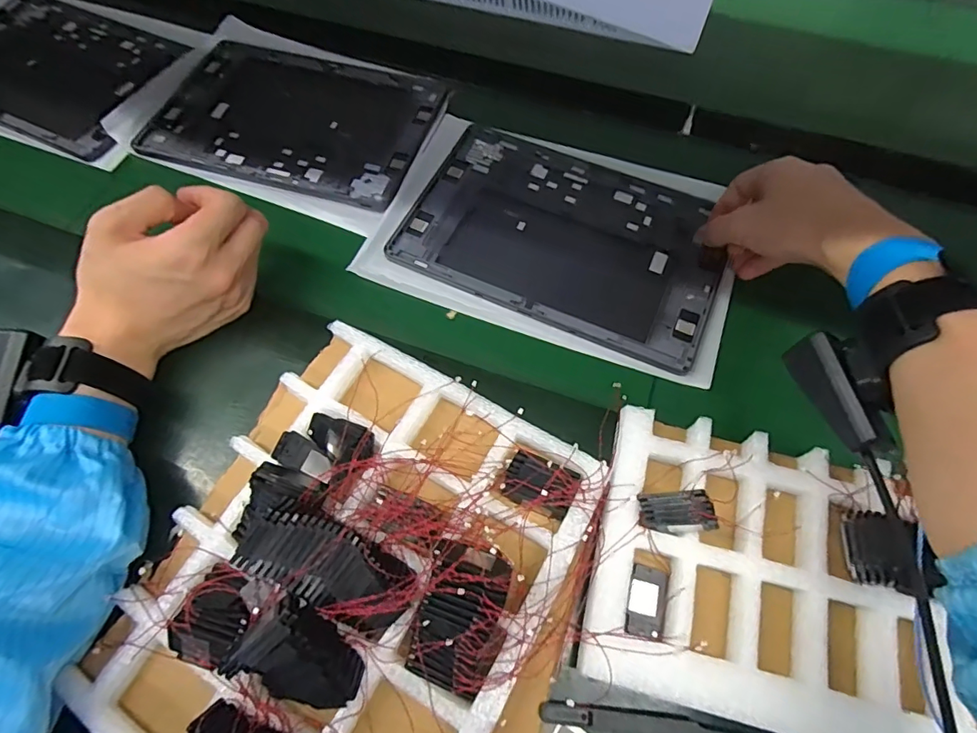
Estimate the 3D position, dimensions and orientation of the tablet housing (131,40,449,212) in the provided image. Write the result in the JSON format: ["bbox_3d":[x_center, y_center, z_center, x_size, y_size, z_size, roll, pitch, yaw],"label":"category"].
[{"bbox_3d":[-0.183,-0.244,0.486,0.257,0.016,0.176,17,66,9],"label":"tablet housing"}]

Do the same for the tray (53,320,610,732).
[{"bbox_3d":[-0.078,0.125,0.269,0.231,0.055,0.272,27,68,13],"label":"tray"}]

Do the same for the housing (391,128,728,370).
[{"bbox_3d":[0.065,-0.111,0.417,0.251,0.009,0.171,23,67,11],"label":"housing"}]

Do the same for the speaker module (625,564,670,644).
[{"bbox_3d":[0.091,0.135,0.286,0.021,0.005,0.037,15,66,8],"label":"speaker module"}]

